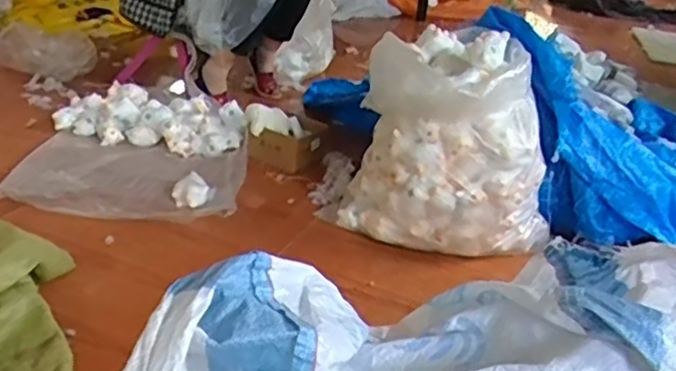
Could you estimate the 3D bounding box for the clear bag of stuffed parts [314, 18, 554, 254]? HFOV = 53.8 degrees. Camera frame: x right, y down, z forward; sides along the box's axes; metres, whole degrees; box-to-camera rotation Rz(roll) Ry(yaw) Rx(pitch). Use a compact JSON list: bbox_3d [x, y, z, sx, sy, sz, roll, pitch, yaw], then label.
[{"bbox_3d":[0.260,-0.097,1.546,0.341,0.451,0.401,-18,35,-42],"label":"clear bag of stuffed parts"}]

